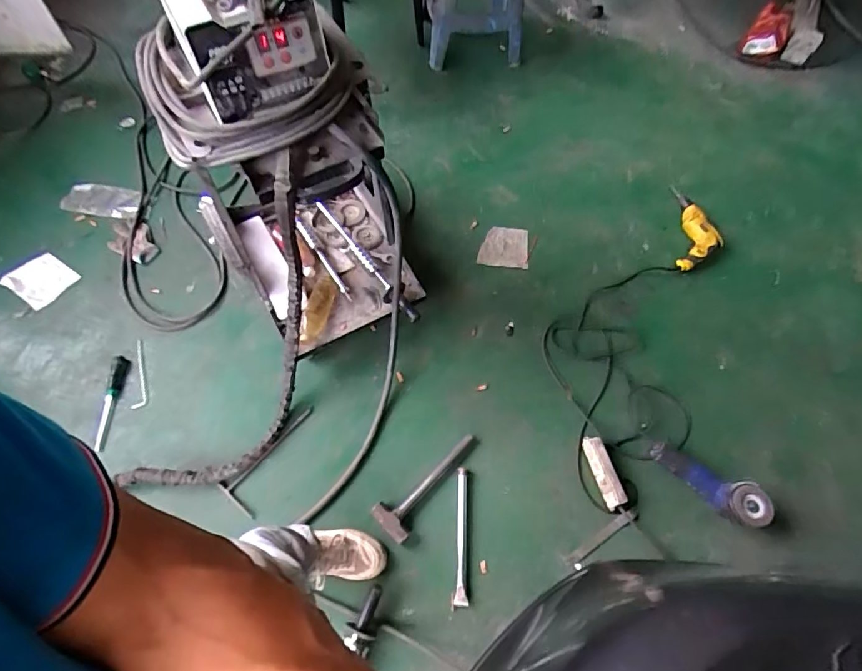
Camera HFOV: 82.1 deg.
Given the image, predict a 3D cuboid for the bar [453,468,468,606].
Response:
[{"bbox_3d":[0.076,0.493,1.232,0.032,0.028,0.314,3,64,-1],"label":"bar"}]

